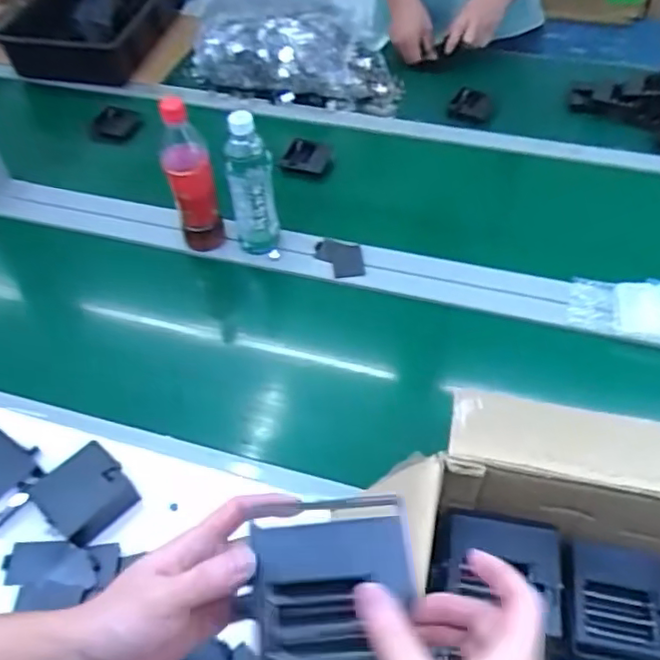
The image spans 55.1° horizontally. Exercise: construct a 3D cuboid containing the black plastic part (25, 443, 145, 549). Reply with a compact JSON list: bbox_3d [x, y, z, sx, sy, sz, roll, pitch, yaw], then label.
[{"bbox_3d":[-0.278,0.180,0.714,0.099,0.039,0.093,33,60,25],"label":"black plastic part"}]

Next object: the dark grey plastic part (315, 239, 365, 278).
[{"bbox_3d":[0.014,-0.108,0.955,0.070,0.008,0.085,-4,52,0],"label":"dark grey plastic part"}]

